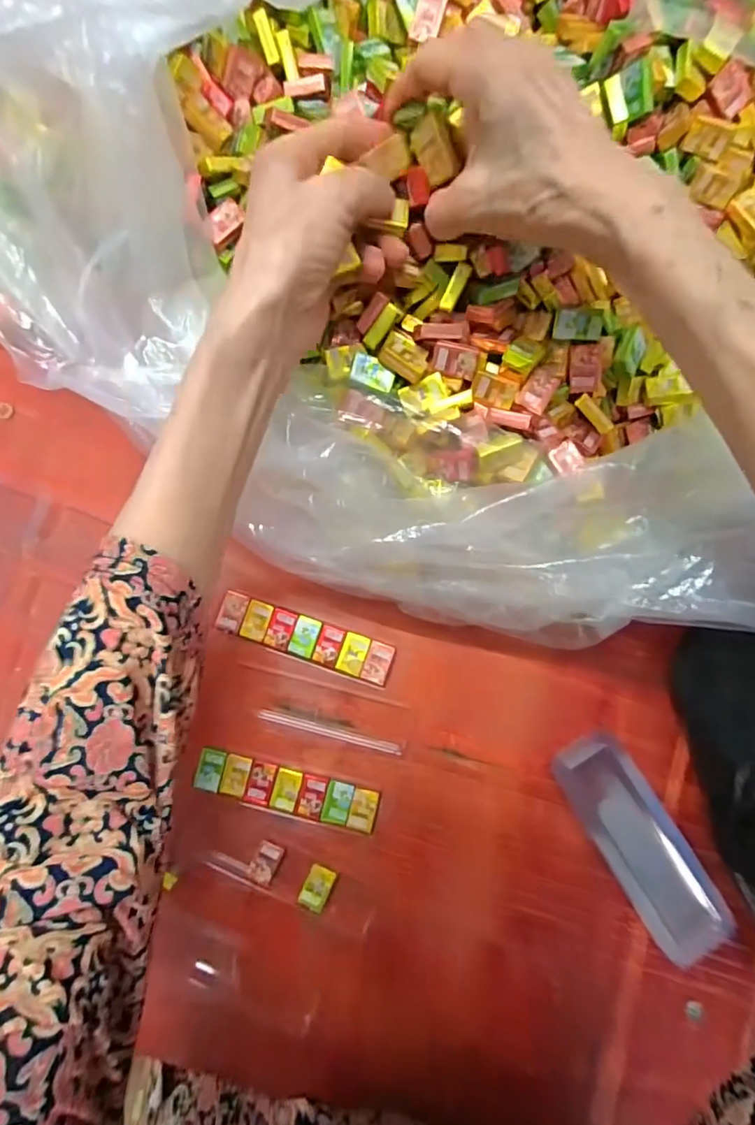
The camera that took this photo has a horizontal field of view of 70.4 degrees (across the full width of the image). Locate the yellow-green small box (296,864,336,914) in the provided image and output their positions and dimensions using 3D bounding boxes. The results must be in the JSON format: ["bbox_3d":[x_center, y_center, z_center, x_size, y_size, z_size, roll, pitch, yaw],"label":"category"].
[{"bbox_3d":[-0.038,0.207,0.342,0.017,0.008,0.025,25,88,1],"label":"yellow-green small box"}]

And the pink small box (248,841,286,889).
[{"bbox_3d":[-0.071,0.192,0.342,0.017,0.007,0.024,26,88,1],"label":"pink small box"}]

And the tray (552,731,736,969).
[{"bbox_3d":[0.162,0.175,0.335,0.046,0.031,0.137,-31,88,-1],"label":"tray"}]

